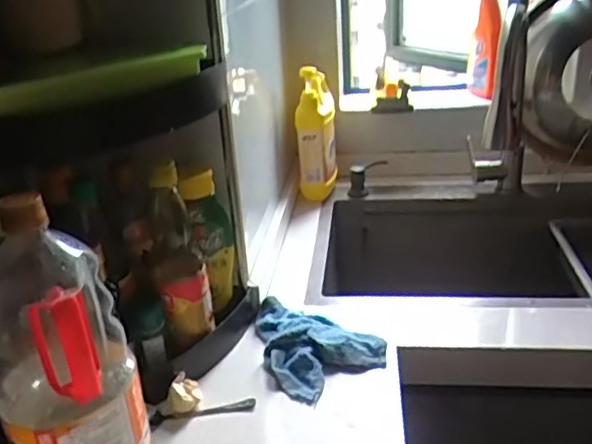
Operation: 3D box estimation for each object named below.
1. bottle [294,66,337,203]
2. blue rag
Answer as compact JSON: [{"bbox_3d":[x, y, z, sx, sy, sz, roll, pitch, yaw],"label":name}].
[{"bbox_3d":[0.038,-0.164,1.151,0.071,0.243,0.076,-3,25,3],"label":"bottle"},{"bbox_3d":[0.015,0.144,0.766,0.131,0.033,0.170,-17,28,-26],"label":"blue rag"}]

